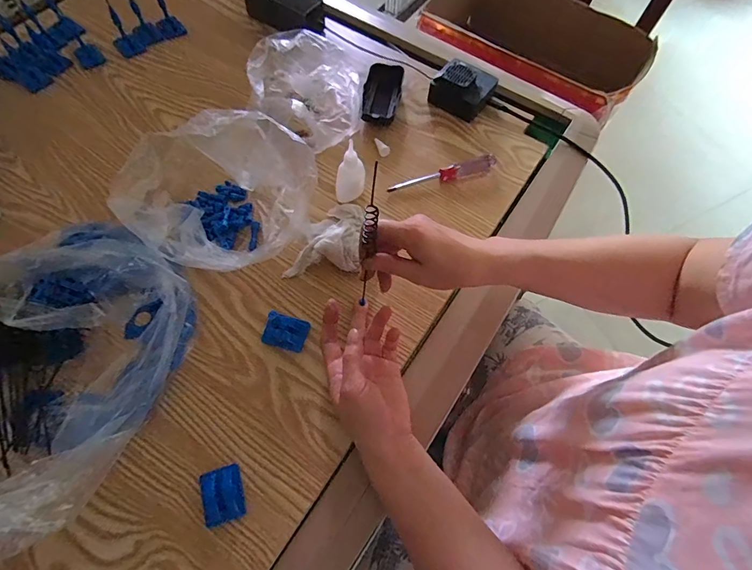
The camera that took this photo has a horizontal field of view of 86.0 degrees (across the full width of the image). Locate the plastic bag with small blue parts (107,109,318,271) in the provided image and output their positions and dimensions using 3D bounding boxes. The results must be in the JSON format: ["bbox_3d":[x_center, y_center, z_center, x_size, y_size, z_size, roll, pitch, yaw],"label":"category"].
[{"bbox_3d":[-0.166,-0.094,0.438,0.171,0.105,0.168,0,64,-2],"label":"plastic bag with small blue parts"}]

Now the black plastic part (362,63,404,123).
[{"bbox_3d":[0.007,-0.274,0.579,0.051,0.020,0.107,13,64,4],"label":"black plastic part"}]

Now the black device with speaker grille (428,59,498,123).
[{"bbox_3d":[0.127,-0.286,0.582,0.081,0.045,0.070,28,66,11],"label":"black device with speaker grille"}]

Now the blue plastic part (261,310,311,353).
[{"bbox_3d":[-0.094,0.048,0.424,0.043,0.020,0.034,18,64,7],"label":"blue plastic part"}]

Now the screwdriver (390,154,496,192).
[{"bbox_3d":[0.090,-0.146,0.528,0.148,0.022,0.018,-16,65,-10],"label":"screwdriver"}]

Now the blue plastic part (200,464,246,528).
[{"bbox_3d":[-0.137,0.186,0.358,0.034,0.013,0.045,-15,65,-9],"label":"blue plastic part"}]

